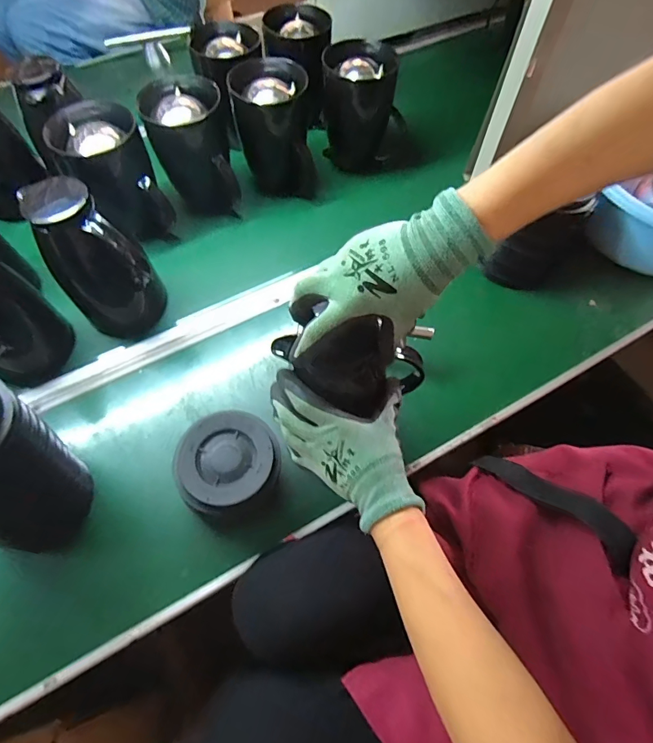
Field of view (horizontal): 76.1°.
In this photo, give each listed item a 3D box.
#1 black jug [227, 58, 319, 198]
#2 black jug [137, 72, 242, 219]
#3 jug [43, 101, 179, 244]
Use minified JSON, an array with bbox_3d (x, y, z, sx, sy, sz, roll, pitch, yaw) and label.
[{"bbox_3d":[-0.095,-0.427,0.767,0.134,0.184,0.113,-14,63,-8],"label":"black jug"},{"bbox_3d":[-0.231,-0.386,0.733,0.133,0.191,0.136,-21,65,-11],"label":"black jug"},{"bbox_3d":[-0.336,-0.319,0.695,0.140,0.189,0.134,-3,63,-3],"label":"jug"}]

